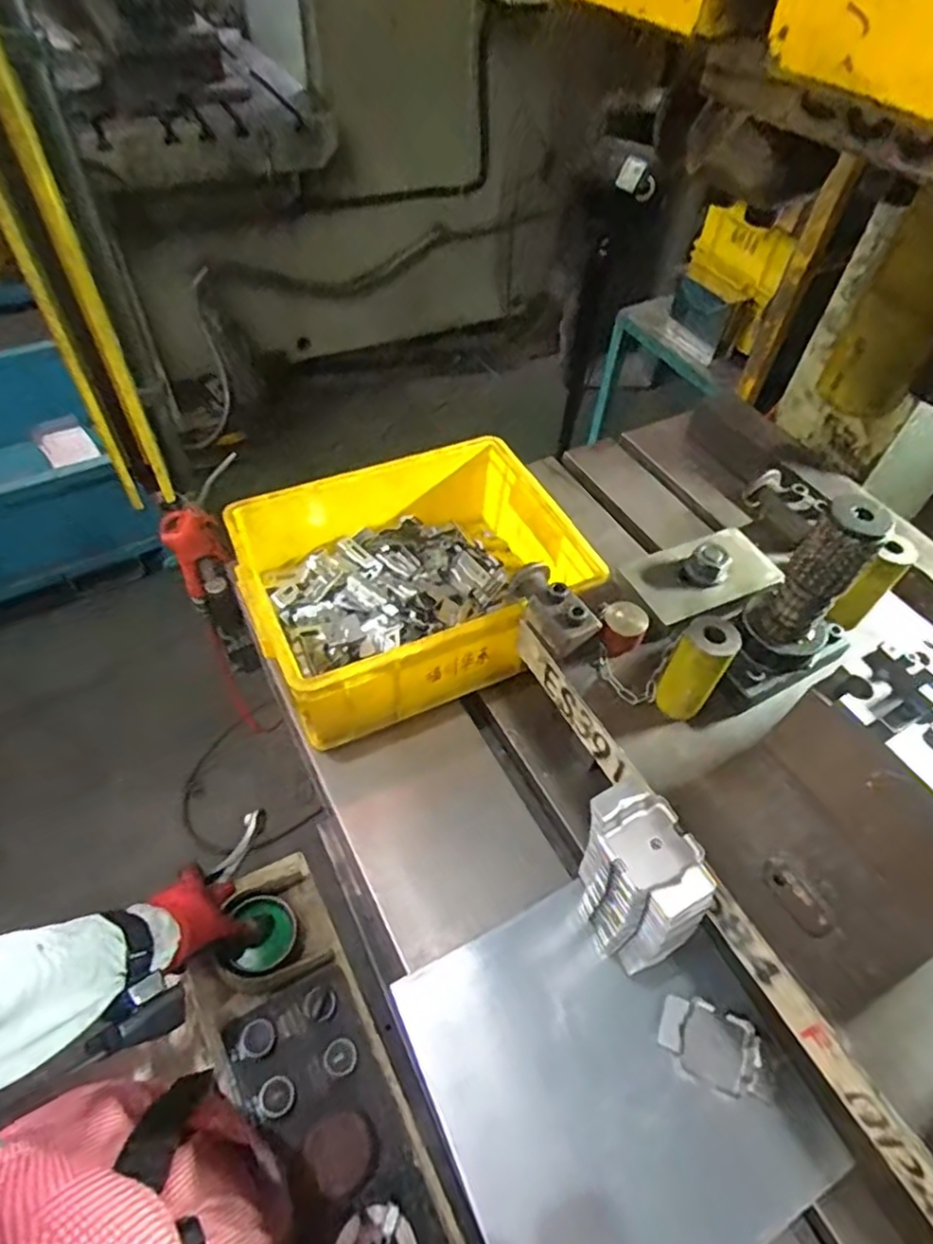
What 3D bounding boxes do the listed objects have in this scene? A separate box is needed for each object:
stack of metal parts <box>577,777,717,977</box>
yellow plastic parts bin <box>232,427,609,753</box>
[{"bbox_3d":[0.121,0.208,0.500,0.052,0.198,0.102,-19,56,-19],"label":"stack of metal parts"},{"bbox_3d":[-0.059,-0.047,0.718,0.346,0.119,0.257,-20,56,-19],"label":"yellow plastic parts bin"}]

